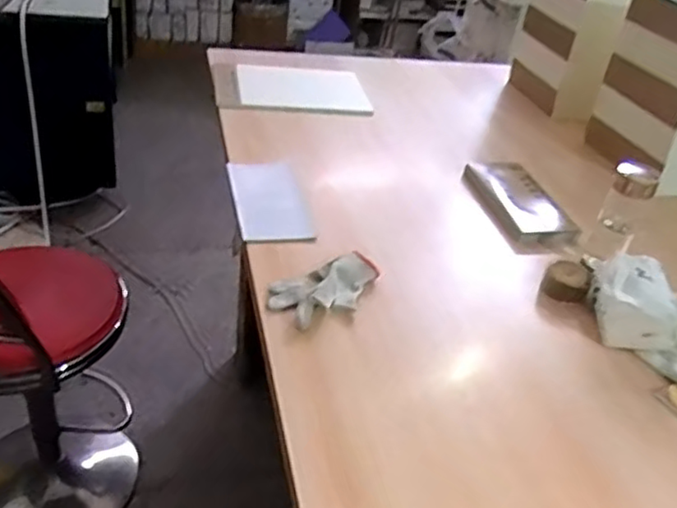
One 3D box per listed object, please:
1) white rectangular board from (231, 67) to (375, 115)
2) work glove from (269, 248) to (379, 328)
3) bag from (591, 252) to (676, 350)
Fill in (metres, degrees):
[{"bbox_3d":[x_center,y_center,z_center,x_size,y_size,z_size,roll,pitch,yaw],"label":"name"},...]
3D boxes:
[{"bbox_3d":[-0.089,-0.414,1.632,0.327,0.014,0.237,-1,41,-17],"label":"white rectangular board"},{"bbox_3d":[-0.014,0.047,0.961,0.177,0.027,0.090,-20,44,-34],"label":"work glove"},{"bbox_3d":[0.434,0.072,0.957,0.102,0.085,0.137,9,35,1],"label":"bag"}]

